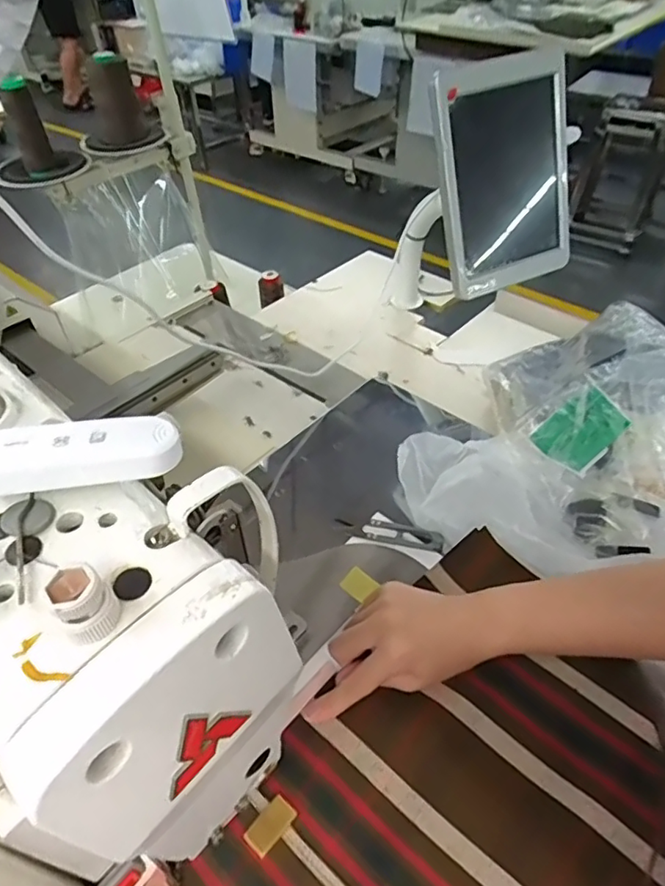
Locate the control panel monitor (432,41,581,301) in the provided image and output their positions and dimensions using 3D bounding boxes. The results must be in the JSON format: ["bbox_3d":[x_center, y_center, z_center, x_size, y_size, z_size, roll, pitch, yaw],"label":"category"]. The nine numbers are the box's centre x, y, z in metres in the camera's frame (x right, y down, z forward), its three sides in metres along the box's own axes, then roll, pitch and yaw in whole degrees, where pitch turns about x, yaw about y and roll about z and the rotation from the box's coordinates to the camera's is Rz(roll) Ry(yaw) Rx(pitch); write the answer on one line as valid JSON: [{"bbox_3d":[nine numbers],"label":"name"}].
[{"bbox_3d":[0.174,-0.257,0.567,0.142,0.220,0.050,-25,38,-14],"label":"control panel monitor"}]

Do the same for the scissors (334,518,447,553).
[{"bbox_3d":[0.053,0.083,0.515,0.098,0.012,0.024,8,45,9],"label":"scissors"}]

